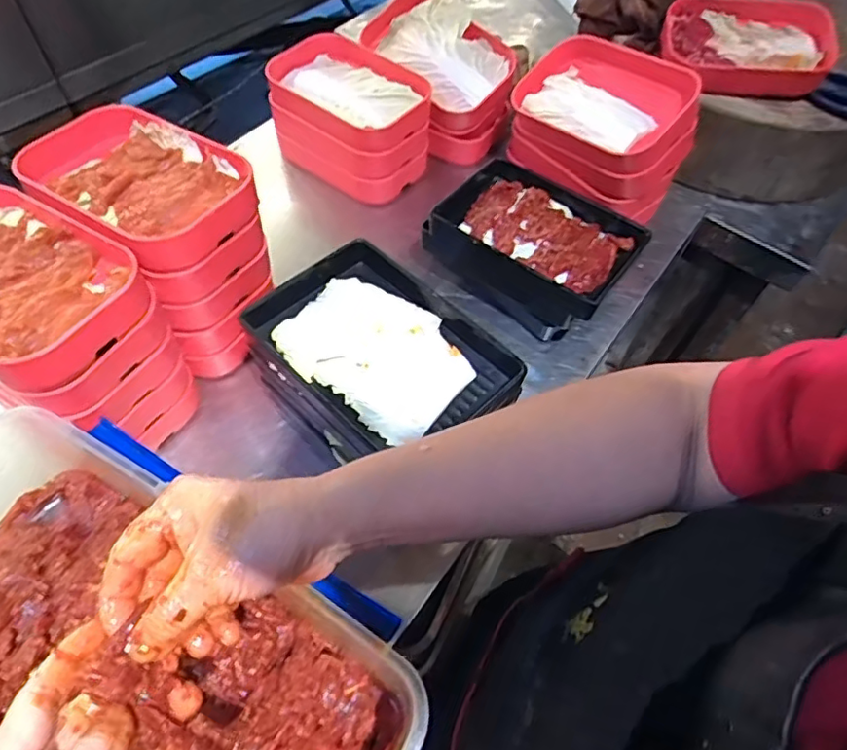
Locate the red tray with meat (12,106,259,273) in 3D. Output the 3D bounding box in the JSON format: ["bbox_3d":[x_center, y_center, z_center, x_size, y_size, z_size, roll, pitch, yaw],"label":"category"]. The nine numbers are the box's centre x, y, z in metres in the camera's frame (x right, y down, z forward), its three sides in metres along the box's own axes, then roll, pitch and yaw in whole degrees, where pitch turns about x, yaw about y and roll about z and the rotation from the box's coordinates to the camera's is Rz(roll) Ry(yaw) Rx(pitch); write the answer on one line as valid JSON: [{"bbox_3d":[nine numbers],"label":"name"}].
[{"bbox_3d":[-0.241,-0.161,0.496,0.185,0.031,0.122,29,60,15],"label":"red tray with meat"}]

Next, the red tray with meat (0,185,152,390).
[{"bbox_3d":[-0.305,-0.071,0.437,0.177,0.033,0.120,28,59,15],"label":"red tray with meat"}]

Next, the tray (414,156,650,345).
[{"bbox_3d":[0.109,-0.126,0.615,0.187,0.088,0.124,35,61,18],"label":"tray"}]

